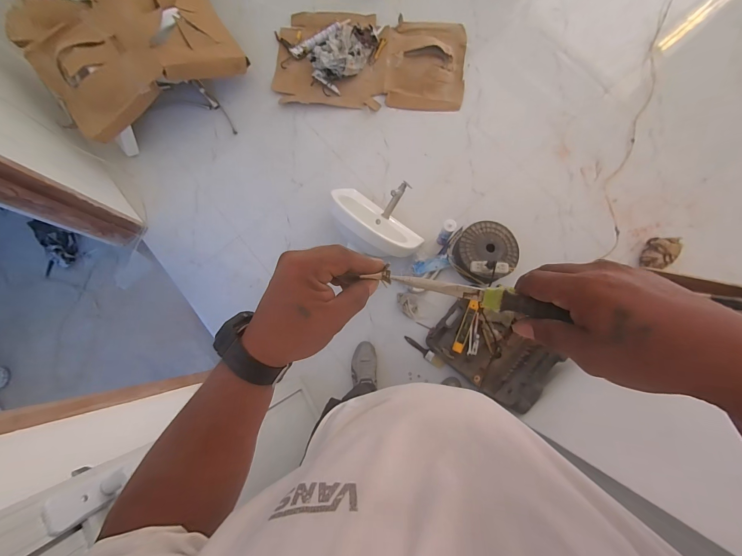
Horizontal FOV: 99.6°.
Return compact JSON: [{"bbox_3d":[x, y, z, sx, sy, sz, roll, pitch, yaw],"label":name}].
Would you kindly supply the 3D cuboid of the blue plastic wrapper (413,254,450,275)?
[{"bbox_3d":[0.261,-0.057,1.359,0.157,0.021,0.062,-19,79,-1],"label":"blue plastic wrapper"}]

